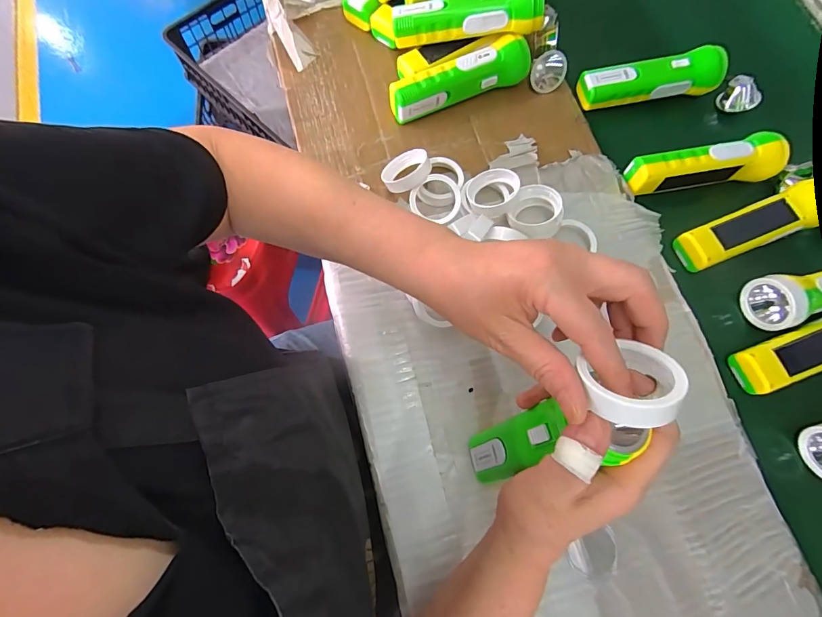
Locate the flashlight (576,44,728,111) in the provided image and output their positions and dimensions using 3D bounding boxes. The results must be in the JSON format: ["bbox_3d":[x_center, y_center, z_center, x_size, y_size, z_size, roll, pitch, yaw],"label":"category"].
[{"bbox_3d":[0.271,-0.262,0.460,0.152,0.042,0.035,-5,74,0],"label":"flashlight"}]

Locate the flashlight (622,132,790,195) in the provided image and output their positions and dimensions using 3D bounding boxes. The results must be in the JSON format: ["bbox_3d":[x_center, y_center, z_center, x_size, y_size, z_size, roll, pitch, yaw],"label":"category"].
[{"bbox_3d":[0.307,-0.152,0.426,0.144,0.048,0.034,-4,74,0],"label":"flashlight"}]

